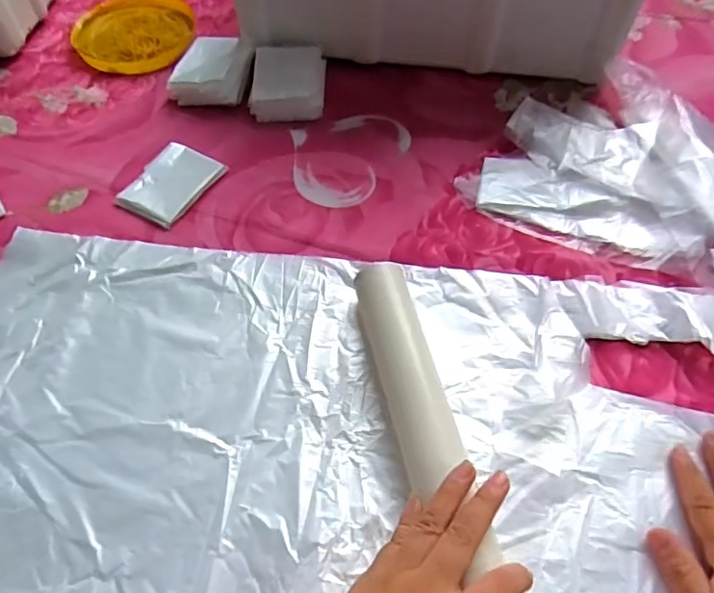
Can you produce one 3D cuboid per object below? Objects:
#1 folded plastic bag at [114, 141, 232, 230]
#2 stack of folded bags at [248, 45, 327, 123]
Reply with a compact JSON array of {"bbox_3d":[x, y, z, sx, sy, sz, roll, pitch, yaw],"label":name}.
[{"bbox_3d":[-0.169,-0.104,0.492,0.064,0.004,0.086,25,62,15],"label":"folded plastic bag"},{"bbox_3d":[-0.069,-0.222,0.559,0.072,0.033,0.093,0,59,1],"label":"stack of folded bags"}]

